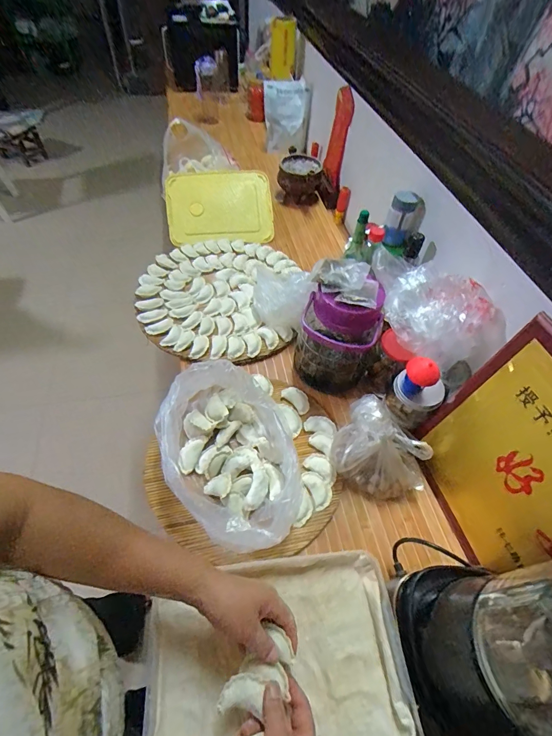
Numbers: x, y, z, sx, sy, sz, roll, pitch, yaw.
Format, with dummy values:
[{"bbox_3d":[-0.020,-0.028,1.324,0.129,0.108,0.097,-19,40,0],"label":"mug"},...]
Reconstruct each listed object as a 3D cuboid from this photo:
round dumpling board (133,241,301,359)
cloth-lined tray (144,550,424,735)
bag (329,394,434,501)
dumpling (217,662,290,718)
[{"bbox_3d":[-0.152,-0.202,0.917,0.386,0.032,0.437,6,53,0],"label":"round dumpling board"},{"bbox_3d":[0.000,0.363,0.441,0.308,0.037,0.217,-3,54,-7],"label":"cloth-lined tray"},{"bbox_3d":[0.188,0.142,0.629,0.167,0.118,0.124,24,55,13],"label":"bag"},{"bbox_3d":[-0.026,0.346,0.385,0.073,0.015,0.034,-12,56,-17],"label":"dumpling"}]

